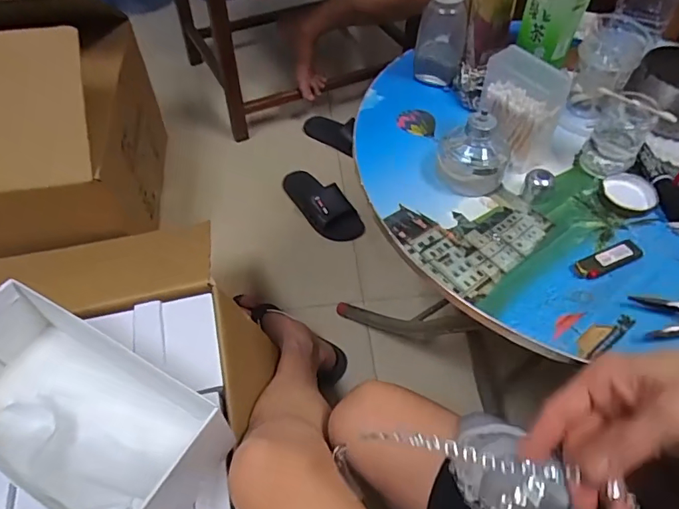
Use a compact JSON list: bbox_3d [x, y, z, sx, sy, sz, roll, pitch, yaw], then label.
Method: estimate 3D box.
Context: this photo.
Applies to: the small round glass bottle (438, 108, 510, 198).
[{"bbox_3d":[0.140,-0.111,0.495,0.072,0.072,0.069,14,53,10],"label":"small round glass bottle"}]

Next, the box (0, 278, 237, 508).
[{"bbox_3d":[-0.275,0.160,0.497,0.304,0.090,0.154,25,56,18],"label":"box"}]

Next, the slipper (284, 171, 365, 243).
[{"bbox_3d":[-0.046,-0.119,1.108,0.092,0.060,0.247,-30,58,-22],"label":"slipper"}]

